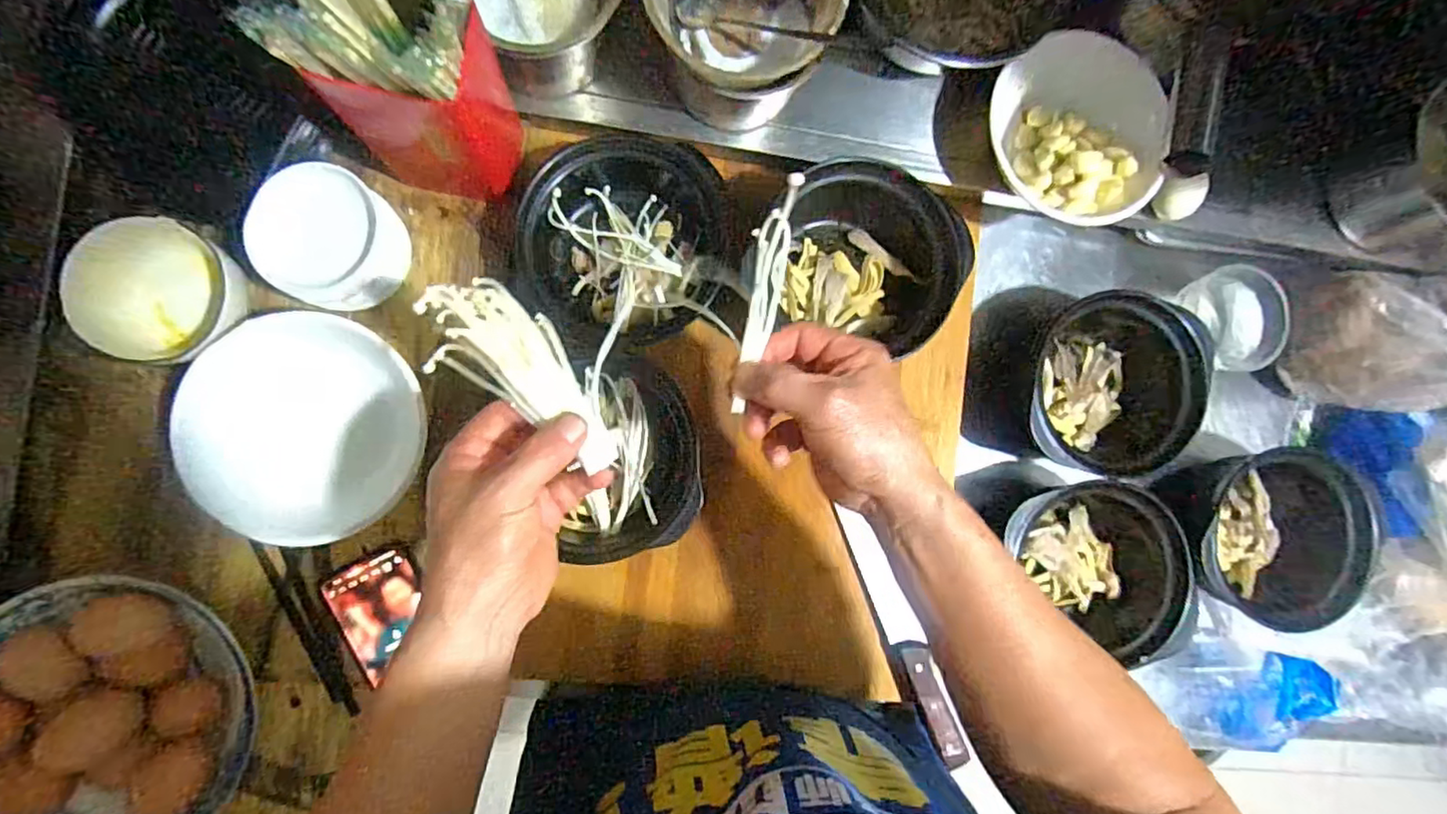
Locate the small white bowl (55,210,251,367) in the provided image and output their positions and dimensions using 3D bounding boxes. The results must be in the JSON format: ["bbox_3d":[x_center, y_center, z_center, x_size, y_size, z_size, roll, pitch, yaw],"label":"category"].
[{"bbox_3d":[-0.418,-0.081,0.477,0.106,0.067,0.103,0,88,-8],"label":"small white bowl"}]

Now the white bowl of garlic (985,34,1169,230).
[{"bbox_3d":[0.315,-0.244,0.568,0.155,0.065,0.161,0,88,-8],"label":"white bowl of garlic"}]

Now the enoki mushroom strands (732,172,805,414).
[{"bbox_3d":[0.024,-0.065,0.374,0.021,0.015,0.141,10,105,-7],"label":"enoki mushroom strands"}]

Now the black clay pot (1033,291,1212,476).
[{"bbox_3d":[0.359,-0.025,0.603,0.166,0.093,0.175,0,88,-8],"label":"black clay pot"}]

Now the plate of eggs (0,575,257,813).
[{"bbox_3d":[-0.451,0.224,0.449,0.162,0.058,0.200,-12,90,-8],"label":"plate of eggs"}]

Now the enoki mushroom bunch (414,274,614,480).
[{"bbox_3d":[-0.119,-0.016,0.382,0.136,0.030,0.062,44,83,-9],"label":"enoki mushroom bunch"}]

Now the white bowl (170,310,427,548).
[{"bbox_3d":[-0.316,0.013,0.480,0.163,0.052,0.169,0,88,-8],"label":"white bowl"}]

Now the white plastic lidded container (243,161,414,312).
[{"bbox_3d":[-0.295,-0.123,0.477,0.078,0.087,0.094,25,85,-6],"label":"white plastic lidded container"}]

